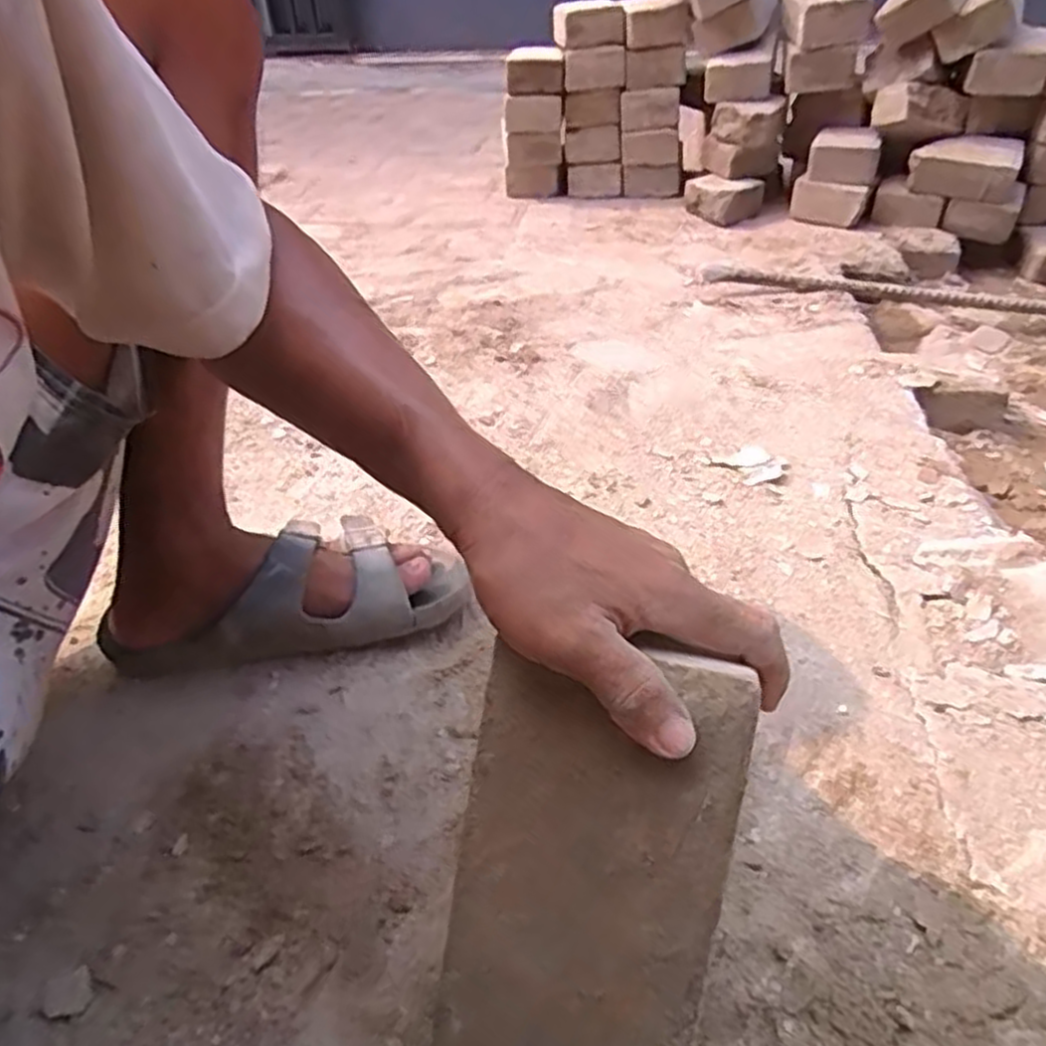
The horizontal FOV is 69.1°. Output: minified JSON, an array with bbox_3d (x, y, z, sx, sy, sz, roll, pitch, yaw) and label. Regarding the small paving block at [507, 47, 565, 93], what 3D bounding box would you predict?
[{"bbox_3d":[0.023,-0.846,1.421,0.103,0.057,0.177,0,37,2],"label":"small paving block"}]

